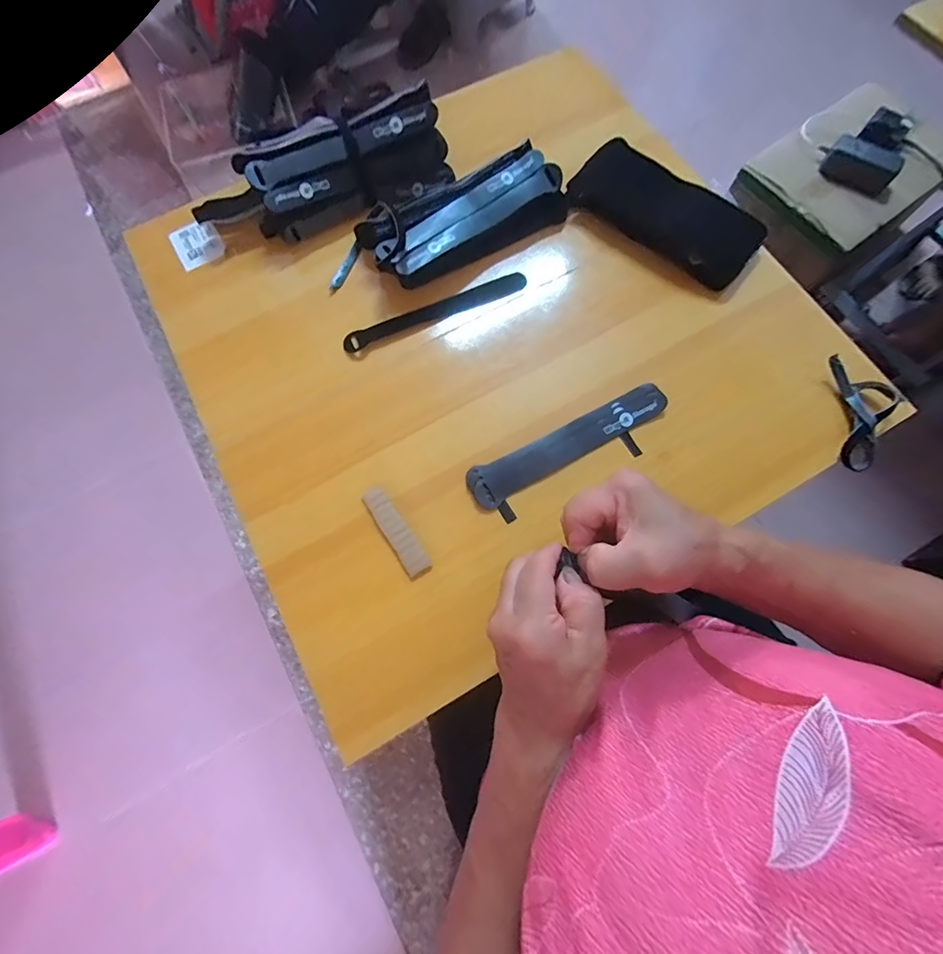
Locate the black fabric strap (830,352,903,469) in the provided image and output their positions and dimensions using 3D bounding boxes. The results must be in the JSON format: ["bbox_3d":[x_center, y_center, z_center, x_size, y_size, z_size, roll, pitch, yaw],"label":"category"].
[{"bbox_3d":[0.366,-0.059,0.401,0.055,0.018,0.105,1,73,1],"label":"black fabric strap"}]

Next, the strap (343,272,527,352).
[{"bbox_3d":[-0.035,-0.168,0.447,0.196,0.006,0.025,-23,82,-6],"label":"strap"}]

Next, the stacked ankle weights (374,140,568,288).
[{"bbox_3d":[-0.002,-0.261,0.451,0.212,0.049,0.078,-36,76,-10],"label":"stacked ankle weights"}]

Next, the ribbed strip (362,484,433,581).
[{"bbox_3d":[-0.065,0.047,0.381,0.022,0.006,0.087,-32,75,-9],"label":"ribbed strip"}]

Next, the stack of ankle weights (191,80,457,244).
[{"bbox_3d":[-0.156,-0.319,0.452,0.268,0.065,0.081,-21,74,-5],"label":"stack of ankle weights"}]

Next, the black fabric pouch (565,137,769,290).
[{"bbox_3d":[0.207,-0.284,0.467,0.198,0.023,0.084,37,77,11],"label":"black fabric pouch"}]

